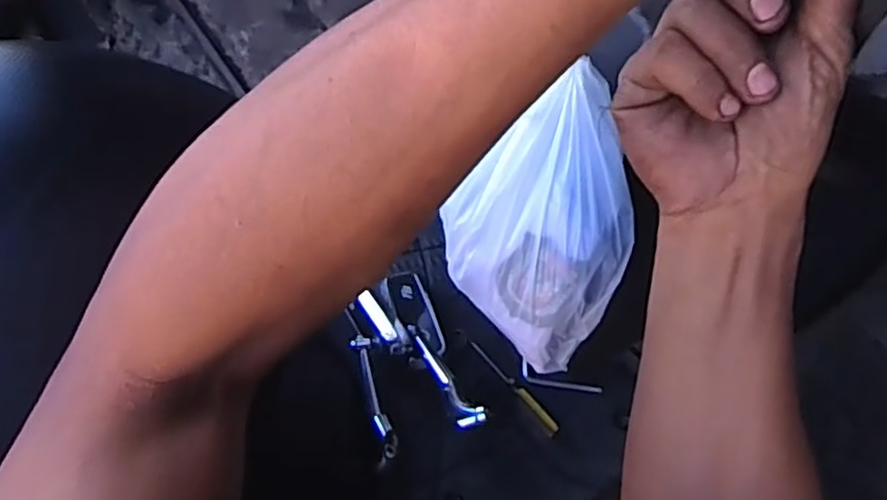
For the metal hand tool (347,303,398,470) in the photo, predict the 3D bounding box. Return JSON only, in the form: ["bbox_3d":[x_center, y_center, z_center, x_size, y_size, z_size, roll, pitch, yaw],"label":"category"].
[{"bbox_3d":[-0.066,0.119,0.625,0.018,0.024,0.151,-14,58,-6],"label":"metal hand tool"}]

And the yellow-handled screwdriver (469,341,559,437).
[{"bbox_3d":[0.068,0.129,0.654,0.014,0.010,0.115,-35,62,-17],"label":"yellow-handled screwdriver"}]

